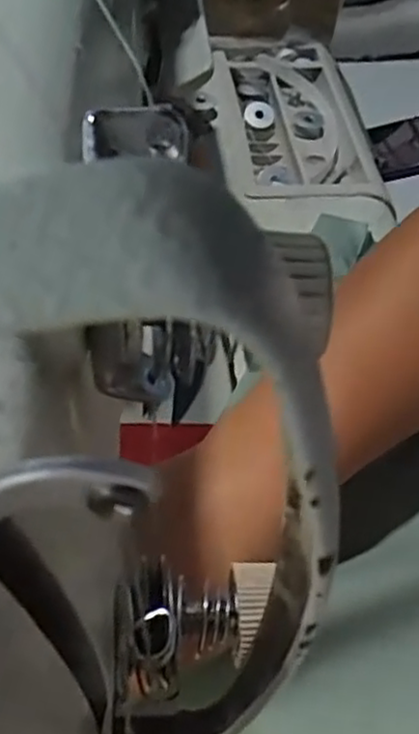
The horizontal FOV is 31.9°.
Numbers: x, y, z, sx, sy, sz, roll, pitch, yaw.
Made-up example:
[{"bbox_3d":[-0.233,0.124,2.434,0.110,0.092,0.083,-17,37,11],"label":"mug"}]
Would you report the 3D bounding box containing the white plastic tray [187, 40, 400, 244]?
[{"bbox_3d":[0.050,-0.156,0.480,0.104,0.027,0.210,0,51,-3],"label":"white plastic tray"}]

